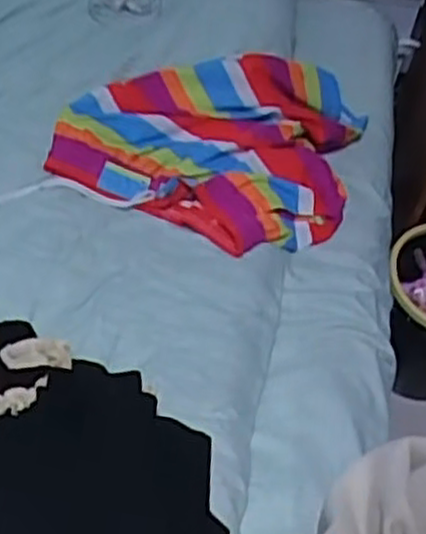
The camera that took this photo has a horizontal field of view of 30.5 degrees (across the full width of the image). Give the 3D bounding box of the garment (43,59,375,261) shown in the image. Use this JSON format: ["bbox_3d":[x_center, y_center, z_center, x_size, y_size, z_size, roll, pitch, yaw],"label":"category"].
[{"bbox_3d":[0.006,-0.214,1.246,0.450,0.182,0.397,11,51,2],"label":"garment"}]

